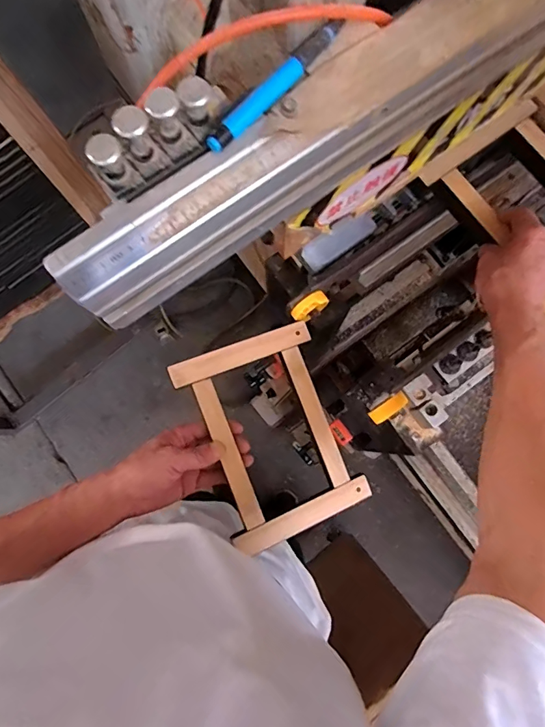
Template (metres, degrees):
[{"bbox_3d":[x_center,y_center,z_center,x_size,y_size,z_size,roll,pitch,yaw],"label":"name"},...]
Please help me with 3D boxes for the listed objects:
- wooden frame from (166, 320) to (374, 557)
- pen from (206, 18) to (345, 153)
[{"bbox_3d":[0.001,0.085,0.518,0.174,0.015,0.236,-21,88,-17],"label":"wooden frame"},{"bbox_3d":[0.003,-0.179,0.272,0.012,0.010,0.122,40,83,7],"label":"pen"}]

